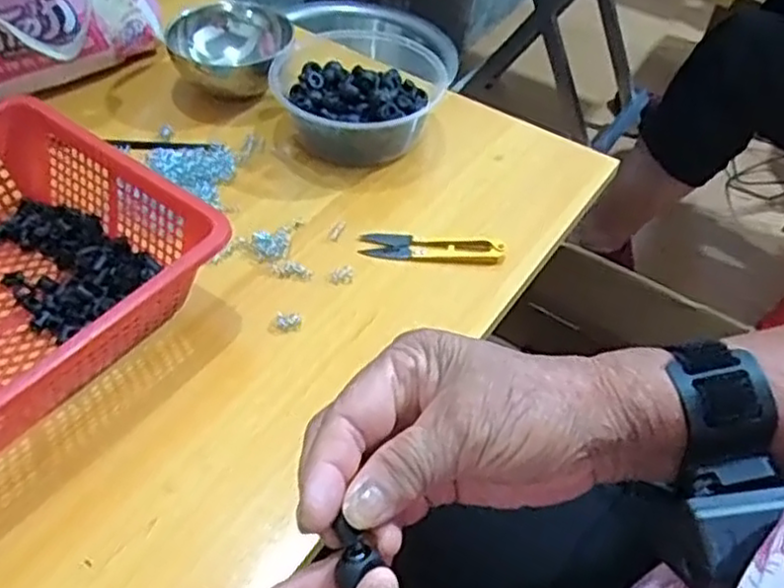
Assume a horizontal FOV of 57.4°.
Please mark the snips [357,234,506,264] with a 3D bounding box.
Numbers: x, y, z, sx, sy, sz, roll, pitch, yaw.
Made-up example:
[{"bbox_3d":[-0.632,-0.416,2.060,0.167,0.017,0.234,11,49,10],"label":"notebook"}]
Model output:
[{"bbox_3d":[0.030,-0.035,0.536,0.105,0.012,0.025,6,48,1],"label":"snips"}]

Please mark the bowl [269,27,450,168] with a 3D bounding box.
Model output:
[{"bbox_3d":[-0.026,-0.171,0.606,0.137,0.073,0.149,2,48,-3],"label":"bowl"}]

